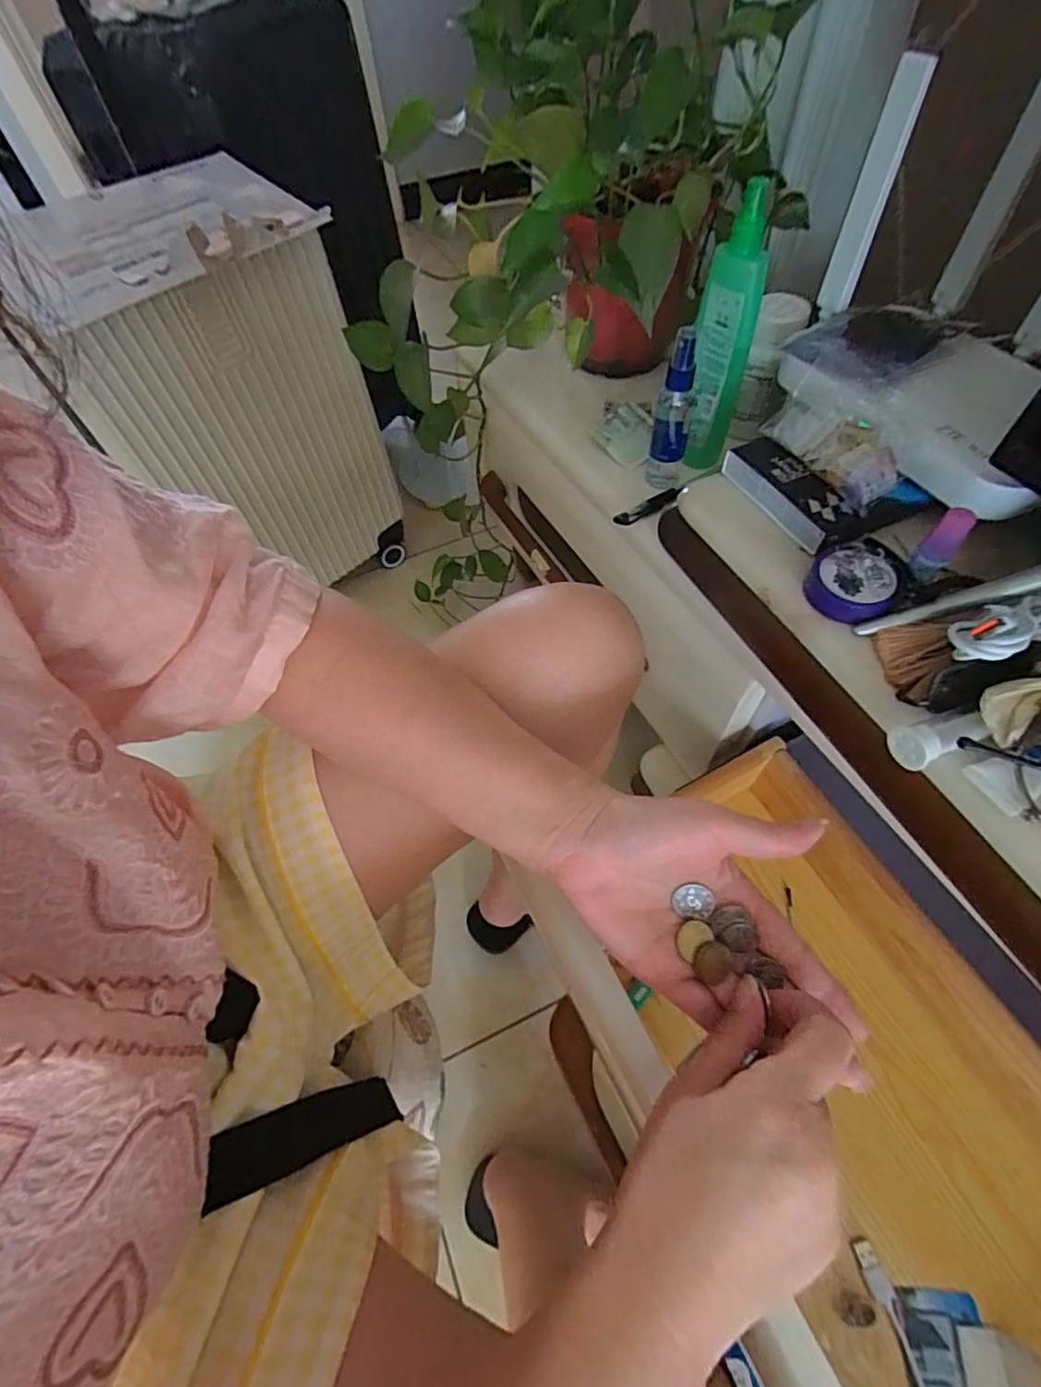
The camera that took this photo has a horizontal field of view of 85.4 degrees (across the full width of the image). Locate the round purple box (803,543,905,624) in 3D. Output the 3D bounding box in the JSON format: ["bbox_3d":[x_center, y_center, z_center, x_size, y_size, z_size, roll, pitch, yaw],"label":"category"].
[{"bbox_3d":[0.214,-0.074,0.364,0.051,0.021,0.054,-2,58,3],"label":"round purple box"}]

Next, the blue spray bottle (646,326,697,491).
[{"bbox_3d":[0.133,-0.241,0.490,0.032,0.137,0.036,7,59,9],"label":"blue spray bottle"}]

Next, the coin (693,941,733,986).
[{"bbox_3d":[0.097,0.134,0.283,0.023,0.004,0.017,31,72,-15],"label":"coin"}]

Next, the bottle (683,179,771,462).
[{"bbox_3d":[0.169,-0.291,0.477,0.047,0.191,0.050,12,60,11],"label":"bottle"}]

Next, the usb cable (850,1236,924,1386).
[{"bbox_3d":[0.246,0.430,0.356,0.020,0.015,0.124,-7,58,0],"label":"usb cable"}]

